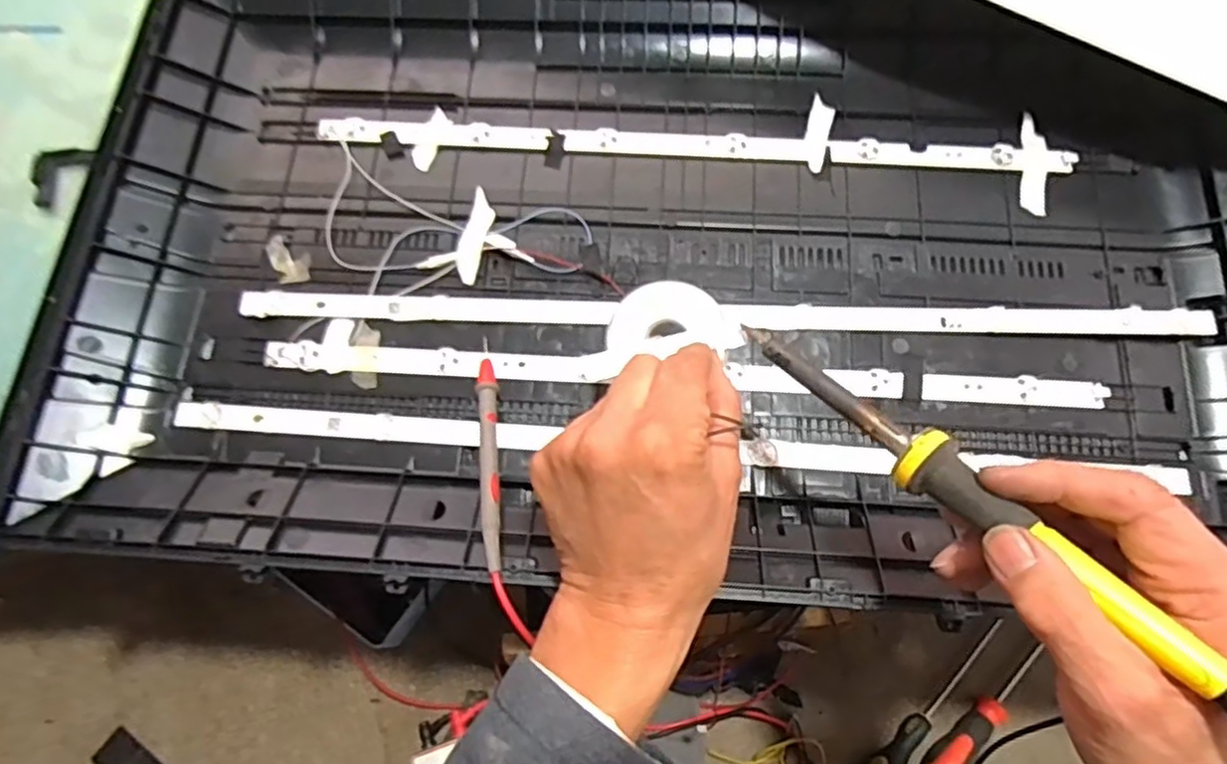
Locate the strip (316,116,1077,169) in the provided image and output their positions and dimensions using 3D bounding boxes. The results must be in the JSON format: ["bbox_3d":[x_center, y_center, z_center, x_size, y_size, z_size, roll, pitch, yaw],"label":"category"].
[{"bbox_3d":[0.047,-0.160,0.465,0.487,0.010,0.026,3,69,2],"label":"strip"}]

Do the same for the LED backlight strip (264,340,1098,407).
[{"bbox_3d":[0.037,-0.003,0.414,0.490,0.008,0.030,4,69,2],"label":"LED backlight strip"}]

